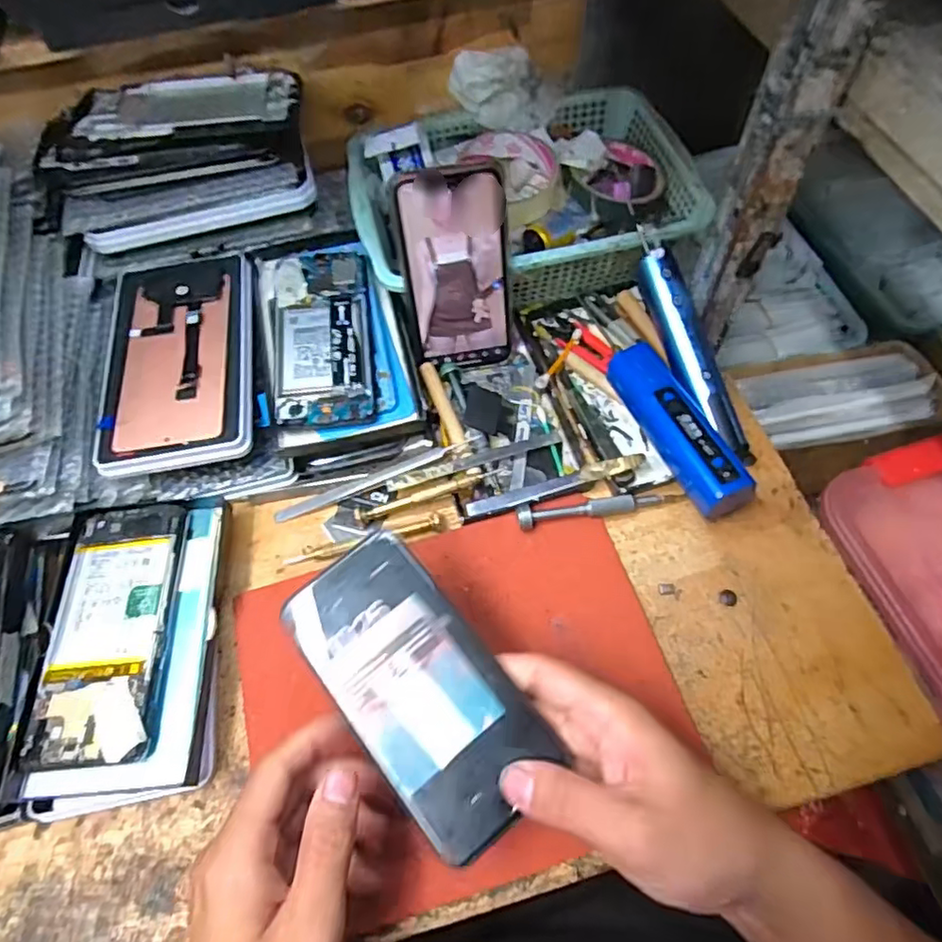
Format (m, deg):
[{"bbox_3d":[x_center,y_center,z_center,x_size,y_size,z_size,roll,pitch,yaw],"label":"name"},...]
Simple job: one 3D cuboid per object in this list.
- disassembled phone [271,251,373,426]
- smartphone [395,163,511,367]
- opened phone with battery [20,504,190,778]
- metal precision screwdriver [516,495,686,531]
[{"bbox_3d":[-0.111,-0.103,0.454,0.071,0.009,0.155,-7,66,-4],"label":"disassembled phone"},{"bbox_3d":[-0.009,-0.141,0.439,0.074,0.145,0.007,-8,41,-5],"label":"smartphone"},{"bbox_3d":[-0.228,0.095,0.380,0.075,0.009,0.163,-5,60,1],"label":"opened phone with battery"},{"bbox_3d":[0.089,0.026,0.422,0.115,0.011,0.016,-10,62,-2],"label":"metal precision screwdriver"}]

